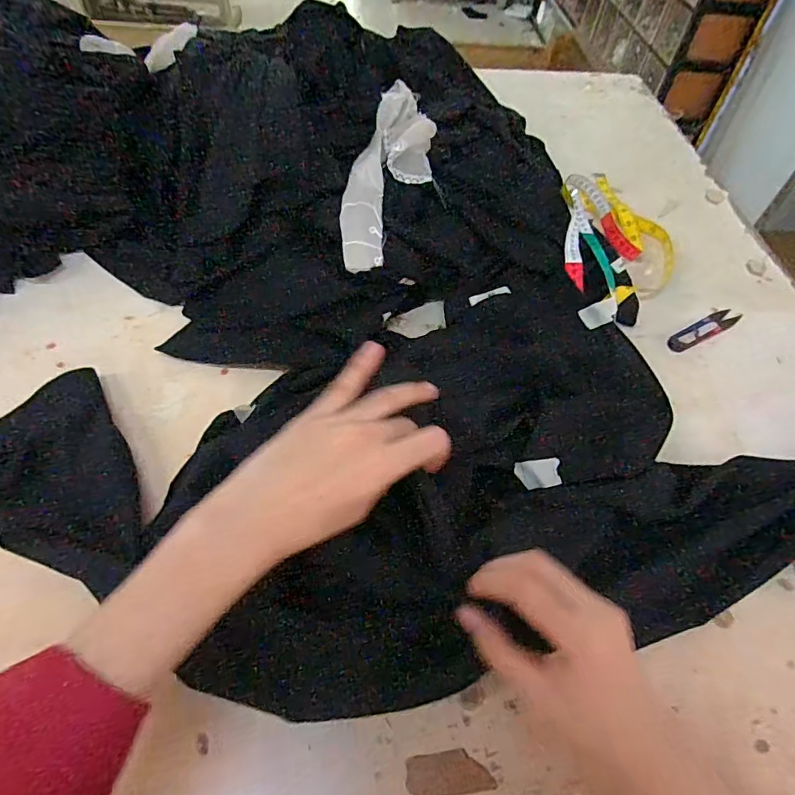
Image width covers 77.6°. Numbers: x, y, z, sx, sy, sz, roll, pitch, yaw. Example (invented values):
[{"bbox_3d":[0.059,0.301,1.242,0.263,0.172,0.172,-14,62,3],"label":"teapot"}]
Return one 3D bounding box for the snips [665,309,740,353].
[{"bbox_3d":[0.356,-0.080,0.573,0.114,0.005,0.023,-24,59,-19],"label":"snips"}]

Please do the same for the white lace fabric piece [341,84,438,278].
[{"bbox_3d":[-0.007,-0.256,0.551,0.075,0.026,0.273,13,68,7],"label":"white lace fabric piece"}]

